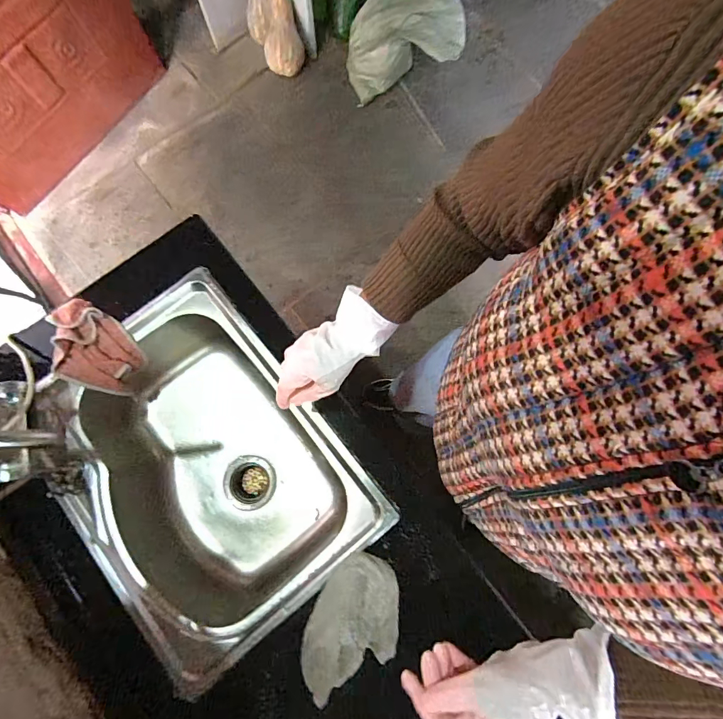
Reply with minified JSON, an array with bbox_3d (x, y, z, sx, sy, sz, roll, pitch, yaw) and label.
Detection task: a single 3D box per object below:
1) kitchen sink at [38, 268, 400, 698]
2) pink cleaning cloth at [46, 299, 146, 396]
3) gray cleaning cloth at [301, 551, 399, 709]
[{"bbox_3d":[-0.275,0.192,0.792,0.408,0.208,0.558,-38,81,-8],"label":"kitchen sink"},{"bbox_3d":[-0.478,-0.019,0.744,0.168,0.054,0.138,26,89,-29],"label":"pink cleaning cloth"},{"bbox_3d":[-0.012,0.412,0.639,0.132,0.038,0.207,23,79,4],"label":"gray cleaning cloth"}]

